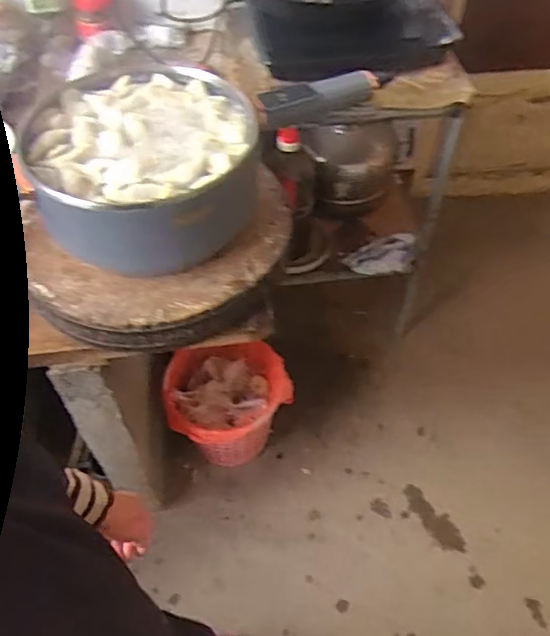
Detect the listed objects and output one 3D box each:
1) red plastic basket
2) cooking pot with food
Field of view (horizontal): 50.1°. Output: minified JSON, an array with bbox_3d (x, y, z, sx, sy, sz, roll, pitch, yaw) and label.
[{"bbox_3d":[-0.093,0.198,1.248,0.239,0.253,0.205,-1,54,-1],"label":"red plastic basket"},{"bbox_3d":[-0.157,-0.181,0.736,0.247,0.132,0.259,0,54,0],"label":"cooking pot with food"}]

